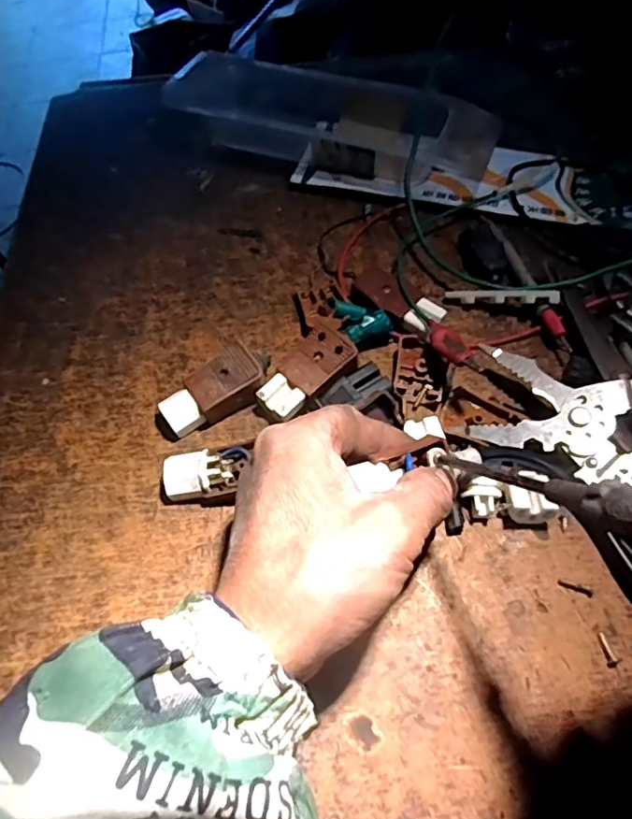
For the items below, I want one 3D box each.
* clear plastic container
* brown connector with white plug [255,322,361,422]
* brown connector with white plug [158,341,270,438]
[{"bbox_3d":[0.010,-0.223,0.438,0.252,0.048,0.099,8,58,9],"label":"clear plastic container"},{"bbox_3d":[-0.005,-0.020,0.319,0.031,0.019,0.059,39,67,25],"label":"brown connector with white plug"},{"bbox_3d":[-0.056,-0.012,0.318,0.062,0.023,0.029,-21,58,-10],"label":"brown connector with white plug"}]

